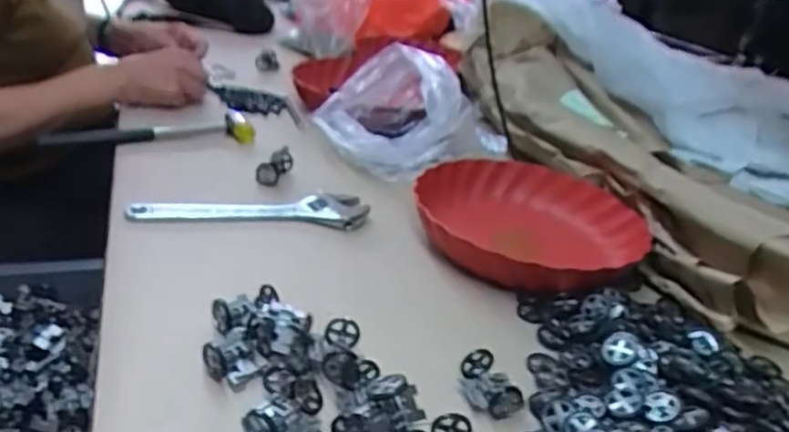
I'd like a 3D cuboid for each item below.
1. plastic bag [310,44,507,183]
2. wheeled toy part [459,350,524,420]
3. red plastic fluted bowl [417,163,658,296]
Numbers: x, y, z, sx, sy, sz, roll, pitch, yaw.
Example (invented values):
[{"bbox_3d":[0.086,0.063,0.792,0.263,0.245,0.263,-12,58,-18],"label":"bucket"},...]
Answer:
[{"bbox_3d":[0.004,-0.147,0.859,0.188,0.101,0.233,-11,28,-32],"label":"plastic bag"},{"bbox_3d":[0.073,0.125,0.486,0.038,0.024,0.047,-2,24,-16],"label":"wheeled toy part"},{"bbox_3d":[0.143,0.018,0.704,0.218,0.086,0.244,19,27,30],"label":"red plastic fluted bowl"}]

